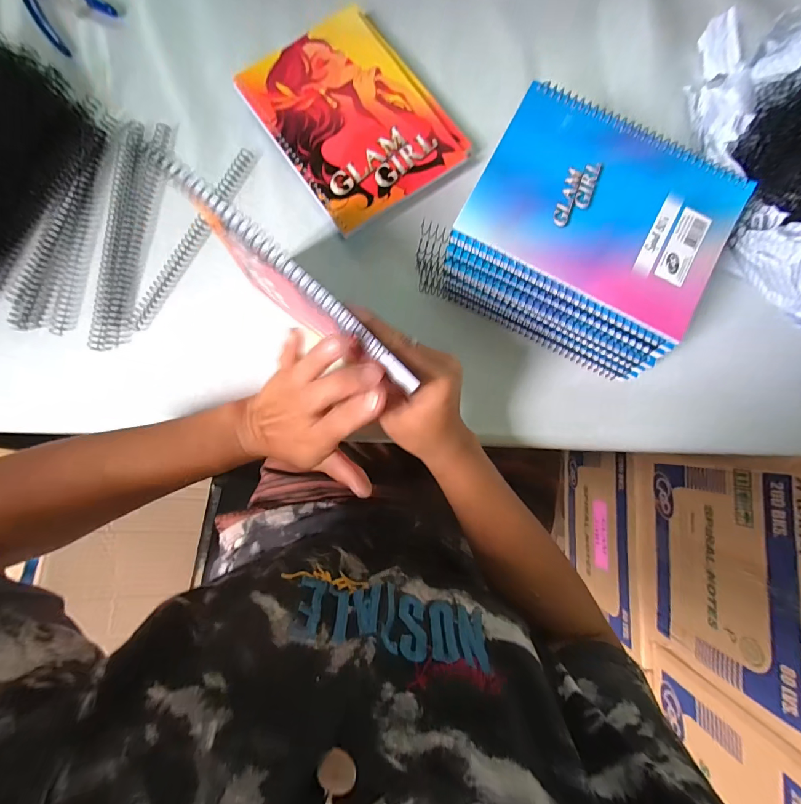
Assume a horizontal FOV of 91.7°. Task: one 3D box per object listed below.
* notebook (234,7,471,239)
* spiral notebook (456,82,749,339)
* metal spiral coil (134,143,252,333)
[{"bbox_3d":[-0.047,-0.285,0.394,0.159,0.020,0.201,-35,86,-6],"label":"notebook"},{"bbox_3d":[0.163,-0.157,0.310,0.194,0.007,0.145,29,86,0],"label":"spiral notebook"},{"bbox_3d":[-0.206,-0.165,0.390,0.014,0.010,0.209,28,83,1],"label":"metal spiral coil"}]

